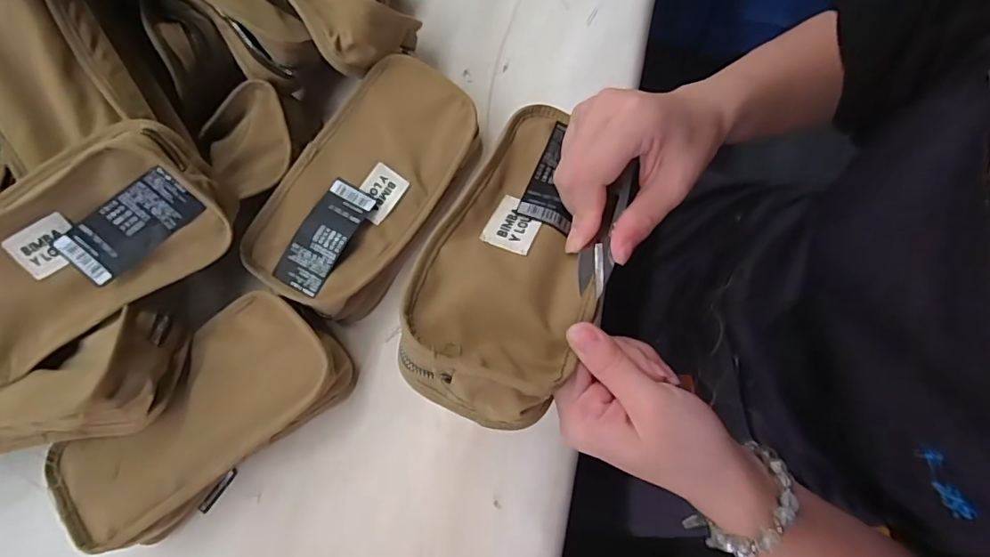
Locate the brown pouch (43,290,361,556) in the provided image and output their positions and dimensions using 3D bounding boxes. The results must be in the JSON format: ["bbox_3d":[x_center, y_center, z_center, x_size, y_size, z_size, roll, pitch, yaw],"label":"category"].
[{"bbox_3d":[-0.193,0.092,0.358,0.189,0.052,0.093,-39,80,-7],"label":"brown pouch"}]

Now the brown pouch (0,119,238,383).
[{"bbox_3d":[-0.265,-0.018,0.325,0.191,0.049,0.094,-28,119,0],"label":"brown pouch"}]

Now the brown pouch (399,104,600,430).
[{"bbox_3d":[0.017,-0.019,0.290,0.097,0.048,0.191,11,60,4],"label":"brown pouch"}]

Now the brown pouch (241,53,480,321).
[{"bbox_3d":[-0.093,-0.065,0.382,0.095,0.056,0.182,34,80,8],"label":"brown pouch"}]

